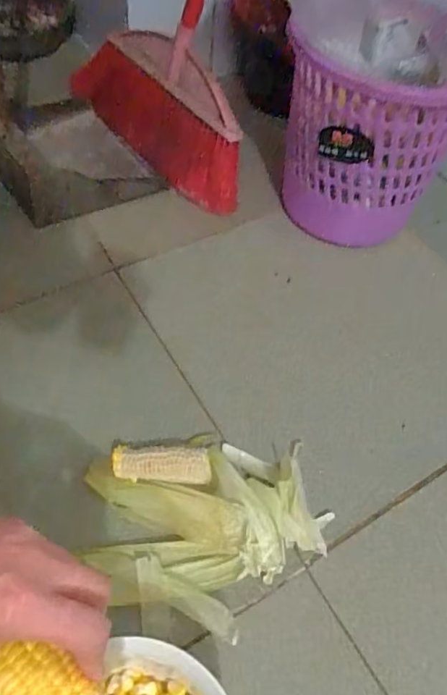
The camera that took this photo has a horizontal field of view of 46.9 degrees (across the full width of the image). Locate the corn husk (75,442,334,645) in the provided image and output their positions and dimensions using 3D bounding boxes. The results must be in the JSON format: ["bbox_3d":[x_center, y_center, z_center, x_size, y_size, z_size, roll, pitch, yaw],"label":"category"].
[{"bbox_3d":[-0.014,0.160,0.458,0.207,0.041,0.162,4,56,-2],"label":"corn husk"}]

